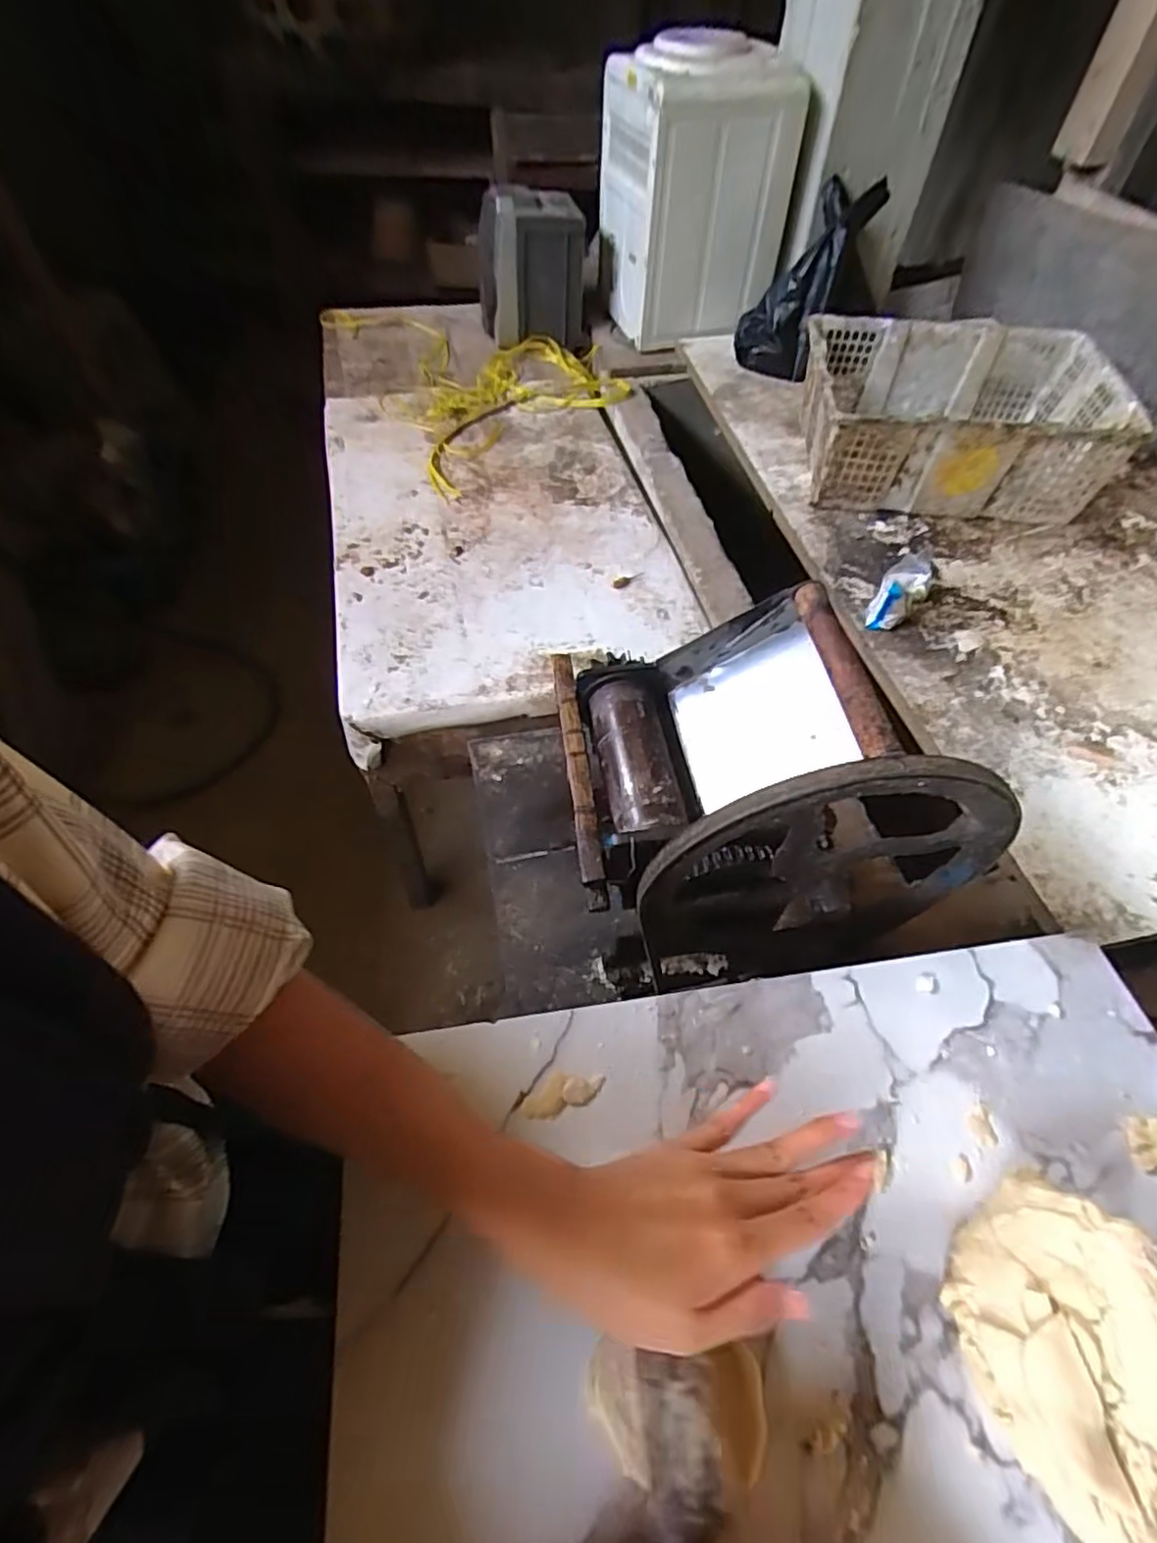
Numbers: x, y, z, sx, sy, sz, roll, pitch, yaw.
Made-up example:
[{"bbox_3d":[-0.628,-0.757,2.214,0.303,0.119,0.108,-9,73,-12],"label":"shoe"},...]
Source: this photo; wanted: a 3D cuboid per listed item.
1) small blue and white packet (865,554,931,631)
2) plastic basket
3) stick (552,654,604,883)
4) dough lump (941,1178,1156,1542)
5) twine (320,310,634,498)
[{"bbox_3d":[0.466,-0.264,0.951,0.055,0.063,0.142,31,60,19],"label":"small blue and white packet"},{"bbox_3d":[0.626,-0.605,1.135,0.464,0.168,0.352,5,55,3],"label":"plastic basket"},{"bbox_3d":[-0.002,-0.012,0.537,0.018,0.012,0.224,-6,55,-5],"label":"stick"},{"bbox_3d":[0.225,0.283,0.273,0.080,0.067,0.184,-12,56,-9],"label":"dough lump"},{"bbox_3d":[-0.188,-0.864,1.426,0.505,0.038,0.746,-22,58,-15],"label":"twine"}]

